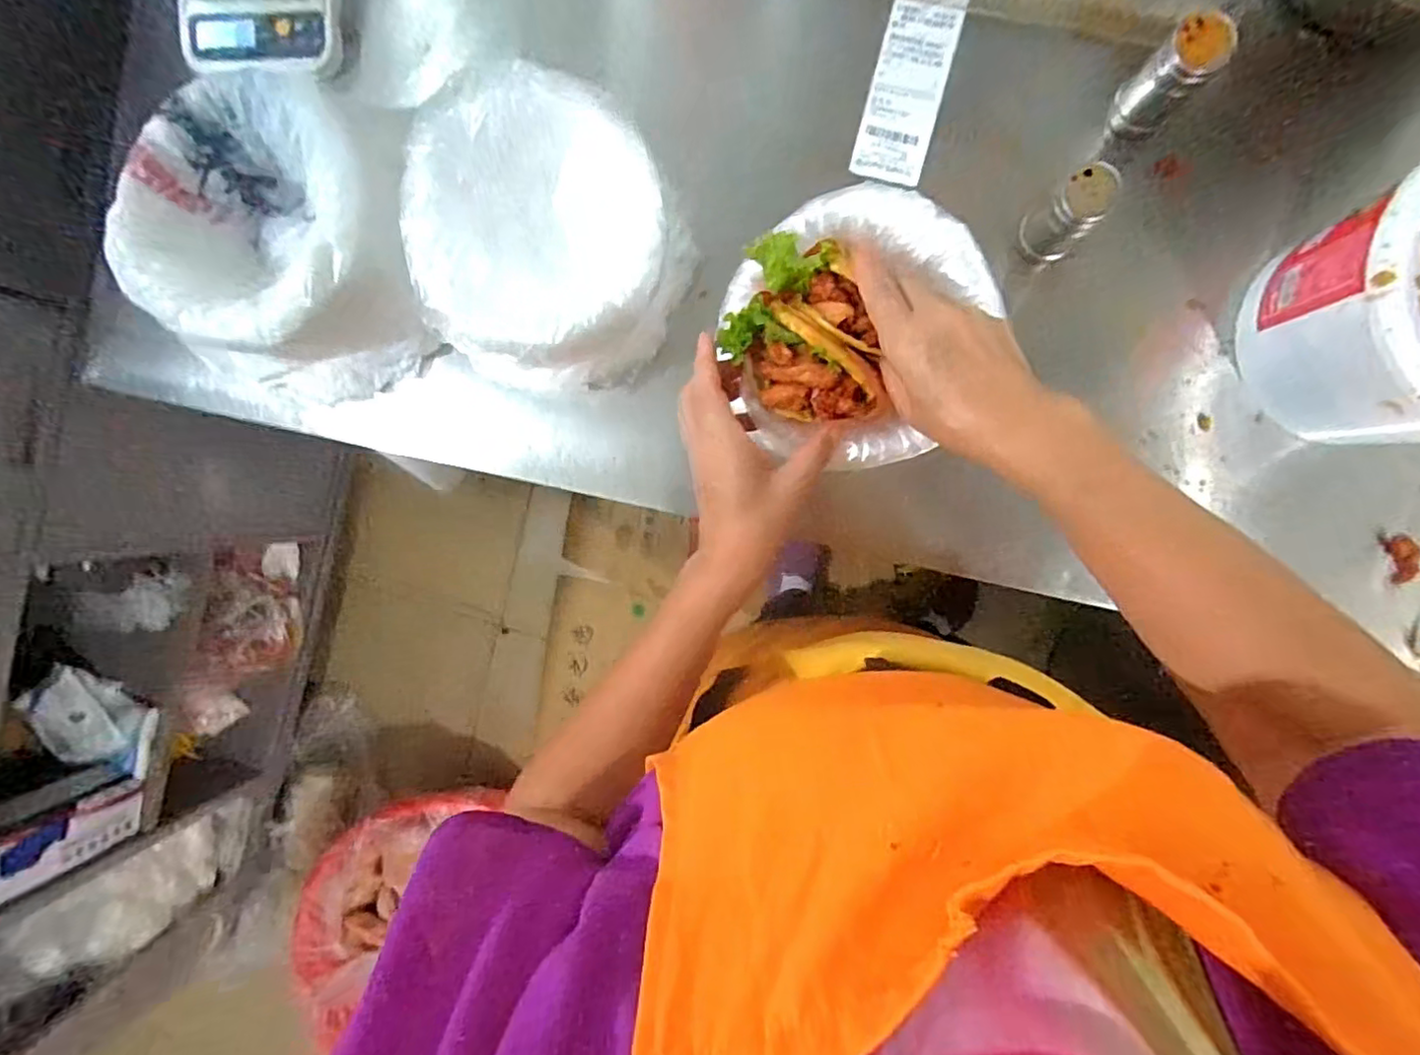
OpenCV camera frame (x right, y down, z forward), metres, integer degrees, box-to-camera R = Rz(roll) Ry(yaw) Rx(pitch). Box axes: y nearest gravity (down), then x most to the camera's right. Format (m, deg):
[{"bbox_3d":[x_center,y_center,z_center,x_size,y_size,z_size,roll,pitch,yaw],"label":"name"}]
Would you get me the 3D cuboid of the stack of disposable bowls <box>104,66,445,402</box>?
[{"bbox_3d":[-0.337,-0.212,0.501,0.180,0.108,0.218,-6,93,6],"label":"stack of disposable bowls"}]

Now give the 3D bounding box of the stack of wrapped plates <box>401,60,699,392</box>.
[{"bbox_3d":[-0.111,-0.208,0.472,0.181,0.106,0.192,-28,90,6],"label":"stack of wrapped plates"}]

